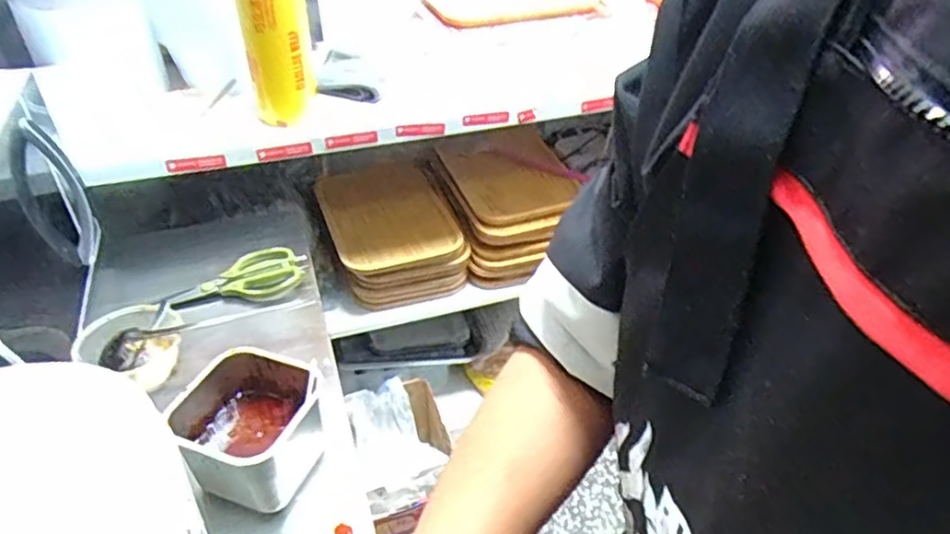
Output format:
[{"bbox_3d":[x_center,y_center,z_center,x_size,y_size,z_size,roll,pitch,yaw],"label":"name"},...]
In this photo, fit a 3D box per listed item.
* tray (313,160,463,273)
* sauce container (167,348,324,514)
[{"bbox_3d":[-0.188,-0.121,1.356,0.253,0.042,0.335,-14,40,-18],"label":"tray"},{"bbox_3d":[-0.212,0.154,0.627,0.124,0.090,0.130,11,39,13],"label":"sauce container"}]

